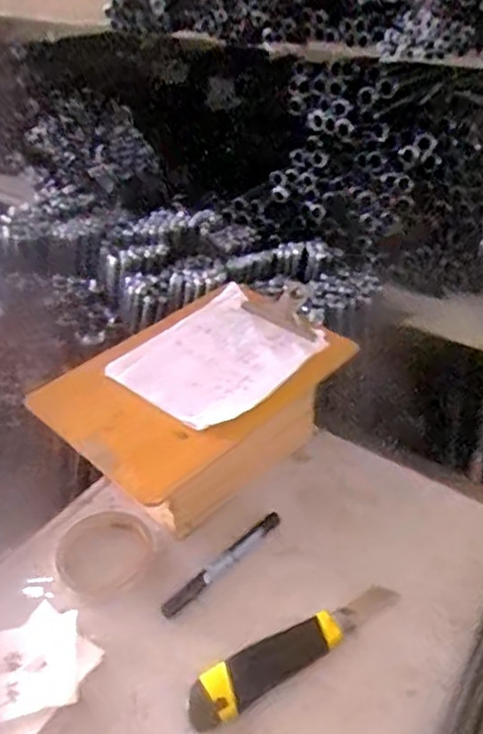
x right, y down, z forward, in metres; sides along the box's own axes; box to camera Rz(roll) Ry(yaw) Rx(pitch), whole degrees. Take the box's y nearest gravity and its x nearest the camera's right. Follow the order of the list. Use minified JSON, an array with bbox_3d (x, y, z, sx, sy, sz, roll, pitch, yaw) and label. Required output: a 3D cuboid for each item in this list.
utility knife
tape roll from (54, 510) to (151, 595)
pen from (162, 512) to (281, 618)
[{"bbox_3d":[0.044,0.237,0.538,0.198,0.023,0.041,-25,43,-26],"label":"utility knife"},{"bbox_3d":[-0.128,0.172,0.602,0.086,0.017,0.088,-4,38,-2],"label":"tape roll"},{"bbox_3d":[-0.015,0.184,0.599,0.140,0.018,0.016,-30,46,-31],"label":"pen"}]

